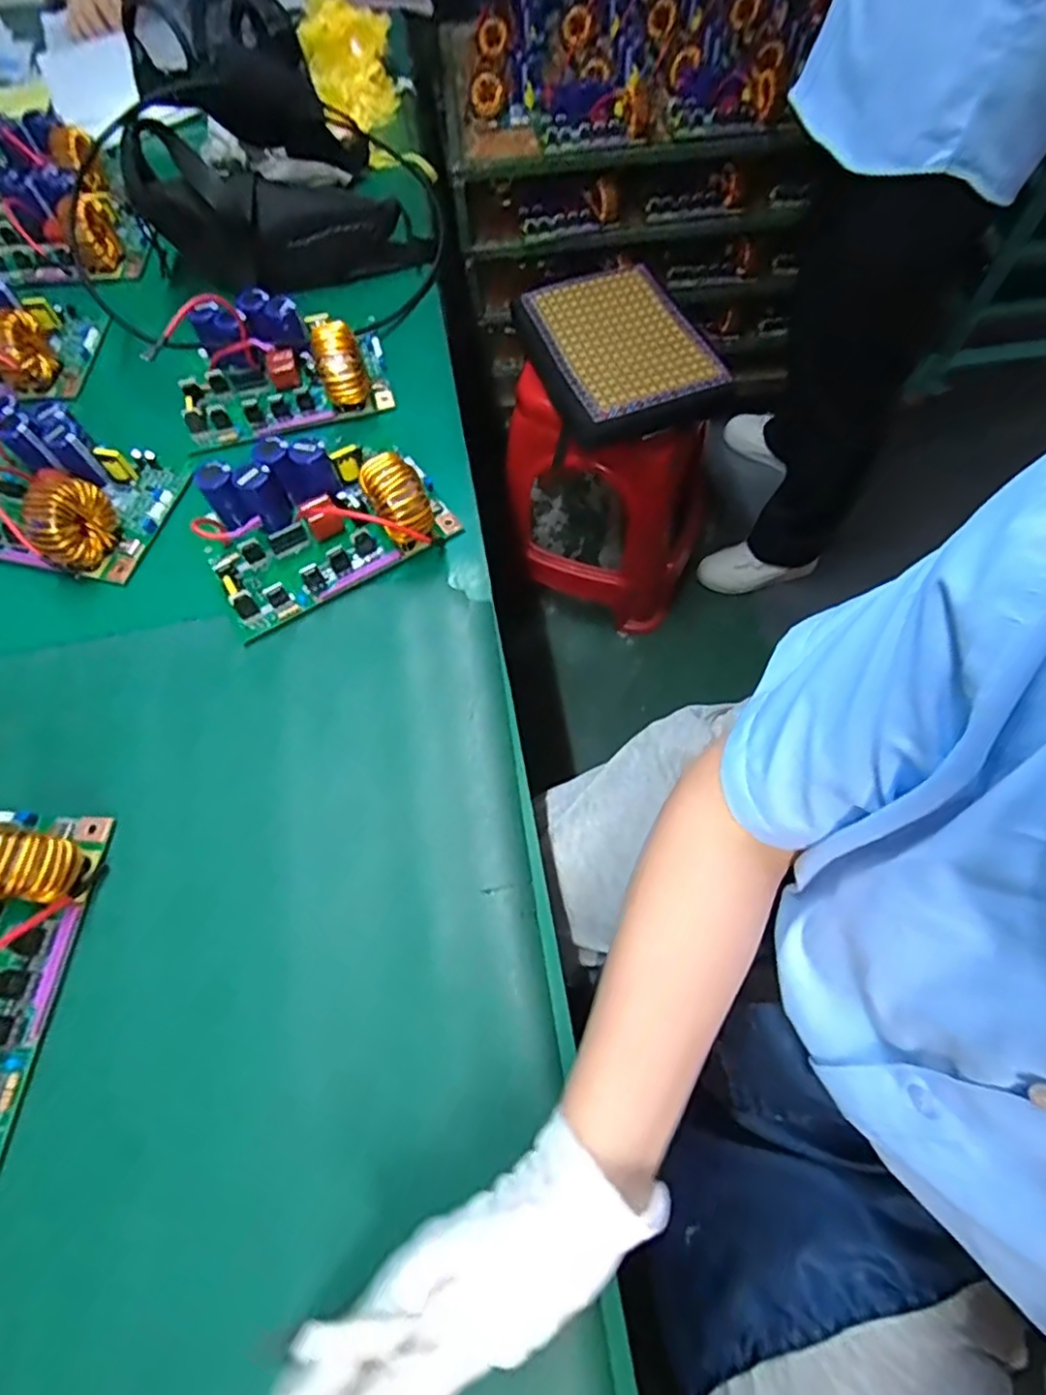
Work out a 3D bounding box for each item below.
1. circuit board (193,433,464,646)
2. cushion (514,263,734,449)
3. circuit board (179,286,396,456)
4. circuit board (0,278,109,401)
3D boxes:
[{"bbox_3d":[-0.162,-0.150,0.502,0.188,0.065,0.130,-26,65,-10],"label":"circuit board"},{"bbox_3d":[0.139,-0.542,0.968,0.244,0.043,0.326,-20,64,-7],"label":"cushion"},{"bbox_3d":[-0.227,-0.317,0.589,0.188,0.059,0.132,-11,64,-3],"label":"circuit board"},{"bbox_3d":[-0.539,-0.360,0.628,0.192,0.068,0.136,1,64,3],"label":"circuit board"}]

